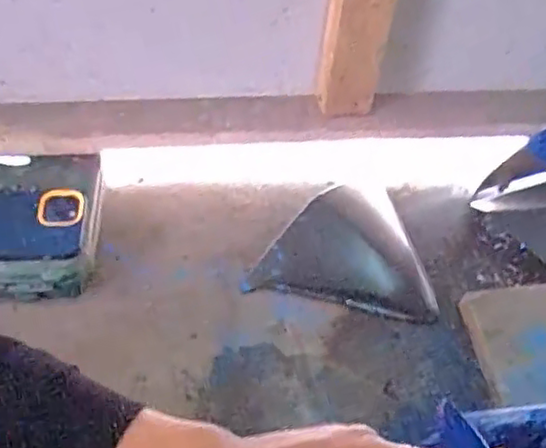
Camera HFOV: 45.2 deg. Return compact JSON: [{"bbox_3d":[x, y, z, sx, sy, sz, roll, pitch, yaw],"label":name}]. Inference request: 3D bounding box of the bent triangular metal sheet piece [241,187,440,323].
[{"bbox_3d":[0.086,0.029,0.745,0.207,0.045,0.140,11,55,5],"label":"bent triangular metal sheet piece"}]

